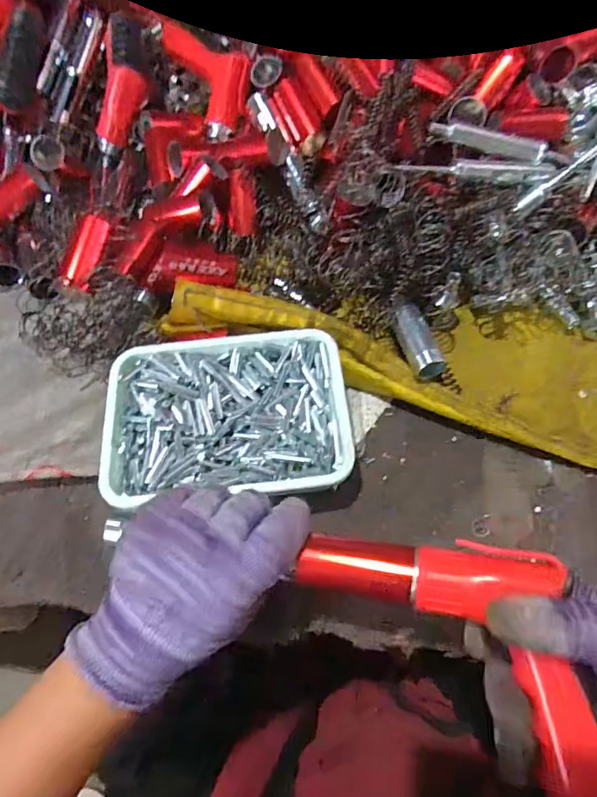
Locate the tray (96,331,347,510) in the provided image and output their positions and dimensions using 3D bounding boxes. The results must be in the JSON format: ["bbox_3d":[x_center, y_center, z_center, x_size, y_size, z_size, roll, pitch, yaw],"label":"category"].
[{"bbox_3d":[-0.052,0.016,0.363,0.175,0.039,0.131,-7,63,0],"label":"tray"}]

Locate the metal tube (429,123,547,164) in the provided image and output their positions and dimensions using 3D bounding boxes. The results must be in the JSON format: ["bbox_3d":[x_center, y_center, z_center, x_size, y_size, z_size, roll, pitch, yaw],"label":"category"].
[{"bbox_3d":[0.159,-0.216,0.401,0.102,0.014,0.014,7,63,-10],"label":"metal tube"}]

